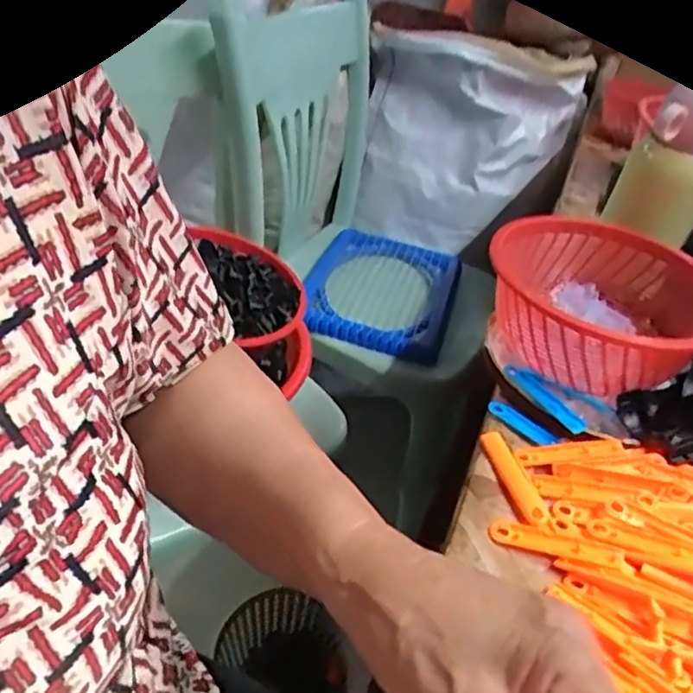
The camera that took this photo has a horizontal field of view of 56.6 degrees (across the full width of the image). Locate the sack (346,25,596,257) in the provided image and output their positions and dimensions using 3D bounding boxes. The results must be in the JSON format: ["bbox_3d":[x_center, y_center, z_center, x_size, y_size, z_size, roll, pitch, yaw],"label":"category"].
[{"bbox_3d":[0.233,-0.374,1.200,0.391,0.352,0.225,7,35,-10],"label":"sack"}]

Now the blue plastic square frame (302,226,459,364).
[{"bbox_3d":[0.057,-0.090,1.103,0.244,0.063,0.304,18,34,6],"label":"blue plastic square frame"}]

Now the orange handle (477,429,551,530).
[{"bbox_3d":[0.110,0.085,0.425,0.017,0.005,0.080,1,36,-18],"label":"orange handle"}]

